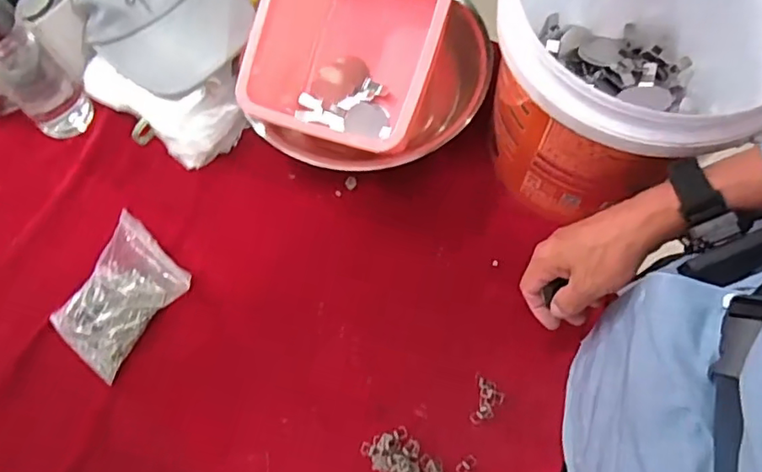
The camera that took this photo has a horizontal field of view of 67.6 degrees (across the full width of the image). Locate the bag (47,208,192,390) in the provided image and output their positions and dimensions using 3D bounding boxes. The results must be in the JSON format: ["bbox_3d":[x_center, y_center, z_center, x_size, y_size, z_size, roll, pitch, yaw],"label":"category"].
[{"bbox_3d":[-0.285,0.066,0.620,0.106,0.043,0.142,36,74,14],"label":"bag"}]

